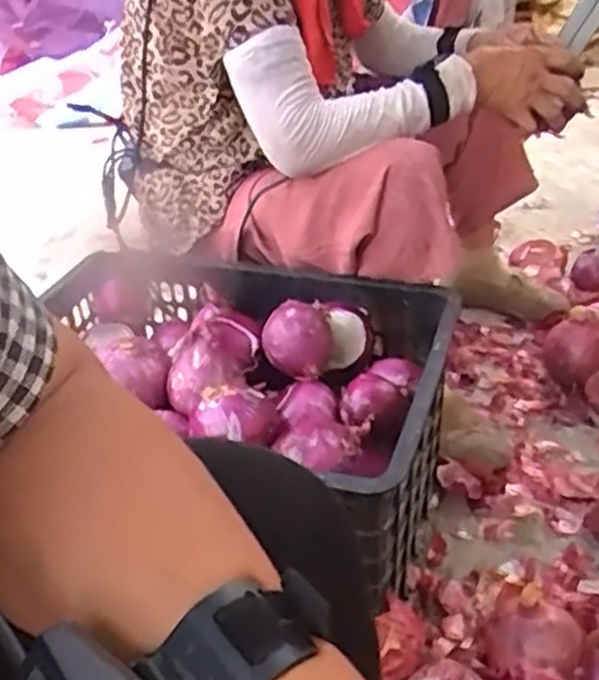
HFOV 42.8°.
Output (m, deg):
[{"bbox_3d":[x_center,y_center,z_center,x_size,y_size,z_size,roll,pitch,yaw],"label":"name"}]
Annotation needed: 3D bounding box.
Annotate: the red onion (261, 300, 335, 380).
[{"bbox_3d":[-0.003,-0.004,0.832,0.075,0.056,0.069,-5,29,1],"label":"red onion"}]

